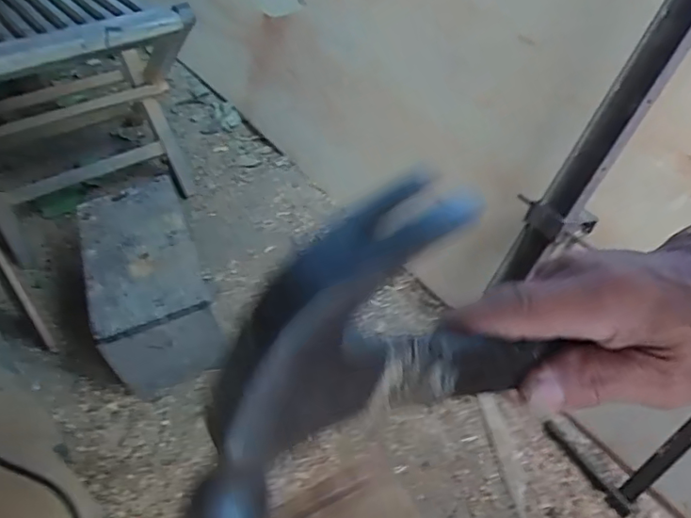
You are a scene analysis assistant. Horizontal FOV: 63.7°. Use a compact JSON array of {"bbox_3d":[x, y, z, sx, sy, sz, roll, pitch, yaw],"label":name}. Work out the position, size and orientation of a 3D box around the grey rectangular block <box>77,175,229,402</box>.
[{"bbox_3d":[-0.365,0.036,1.015,0.185,0.183,0.374,-16,49,-20],"label":"grey rectangular block"}]

